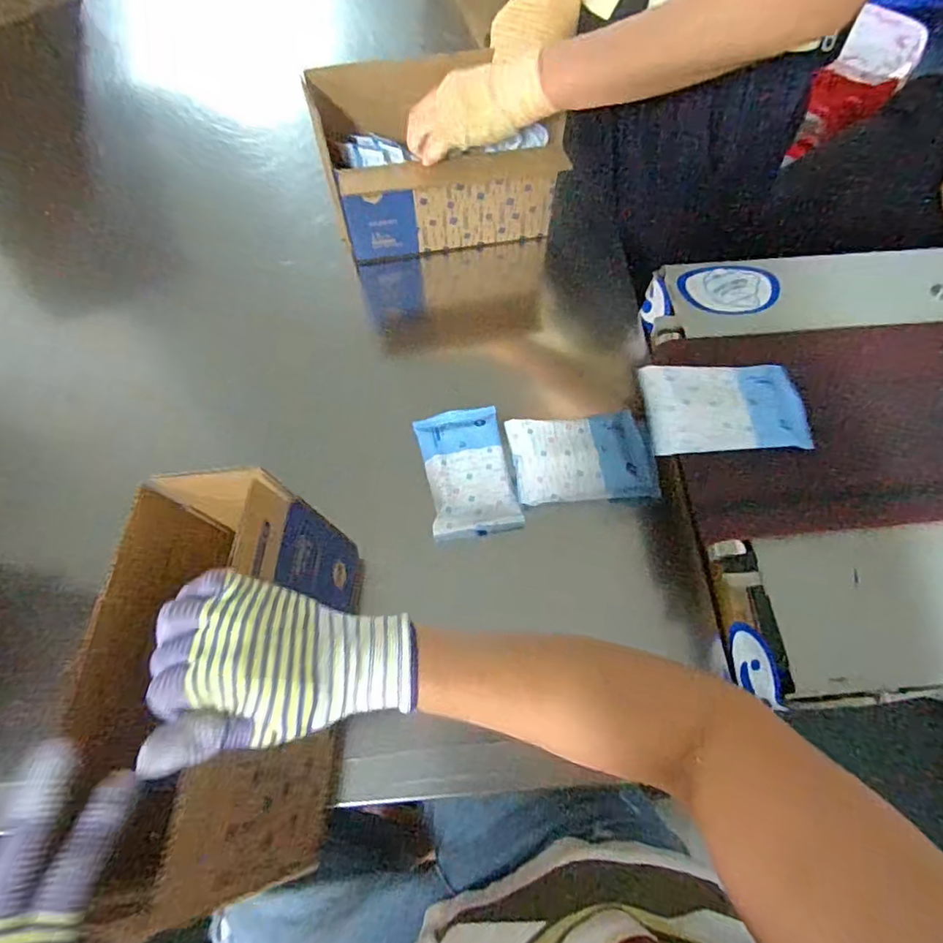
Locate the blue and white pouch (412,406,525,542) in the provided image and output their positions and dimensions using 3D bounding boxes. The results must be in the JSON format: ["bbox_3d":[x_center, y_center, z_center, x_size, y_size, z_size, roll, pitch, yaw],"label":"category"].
[{"bbox_3d":[-0.005,-0.003,0.558,0.082,0.022,0.133,-10,66,-4],"label":"blue and white pouch"}]

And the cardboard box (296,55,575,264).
[{"bbox_3d":[-0.037,-0.359,0.645,0.244,0.153,0.136,-14,66,-6],"label":"cardboard box"}]

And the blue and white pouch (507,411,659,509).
[{"bbox_3d":[0.108,-0.014,0.546,0.135,0.018,0.088,-6,66,-2],"label":"blue and white pouch"}]

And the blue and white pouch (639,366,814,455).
[{"bbox_3d":[0.224,-0.057,0.491,0.137,0.016,0.085,-3,66,-1],"label":"blue and white pouch"}]

